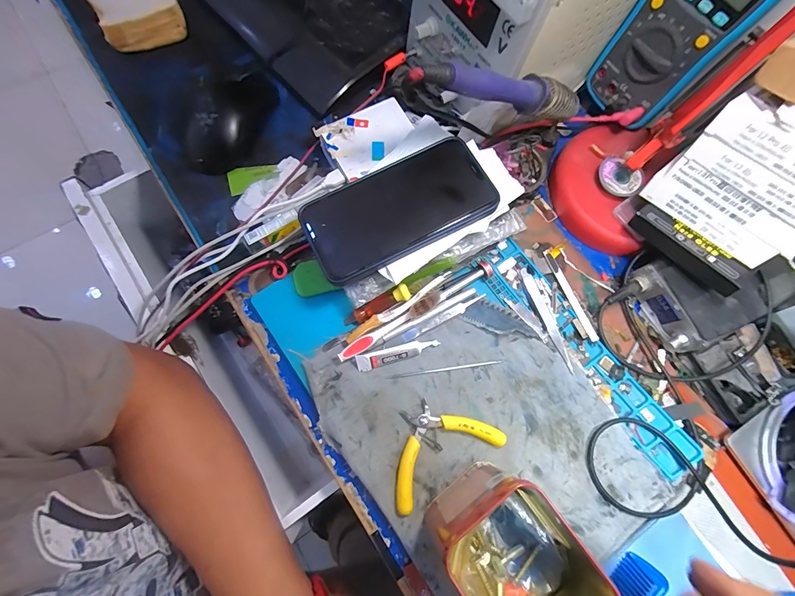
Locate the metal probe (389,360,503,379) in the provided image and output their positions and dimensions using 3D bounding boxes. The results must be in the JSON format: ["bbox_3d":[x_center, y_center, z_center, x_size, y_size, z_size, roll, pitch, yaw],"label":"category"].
[{"bbox_3d":[0.046,0.066,0.335,0.105,0.004,0.004,-7,74,-4],"label":"metal probe"}]

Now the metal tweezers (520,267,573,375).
[{"bbox_3d":[0.143,0.020,0.348,0.013,0.004,0.104,-17,75,-6],"label":"metal tweezers"}]

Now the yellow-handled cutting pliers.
[{"bbox_3d":[0.032,0.124,0.312,0.105,0.011,0.065,-31,77,-10],"label":"yellow-handled cutting pliers"}]

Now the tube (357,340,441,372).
[{"bbox_3d":[0.001,0.050,0.329,0.076,0.014,0.013,-16,75,-6],"label":"tube"}]

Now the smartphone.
[{"bbox_3d":[0.001,-0.076,0.304,0.156,0.015,0.079,-26,76,-9],"label":"smartphone"}]

